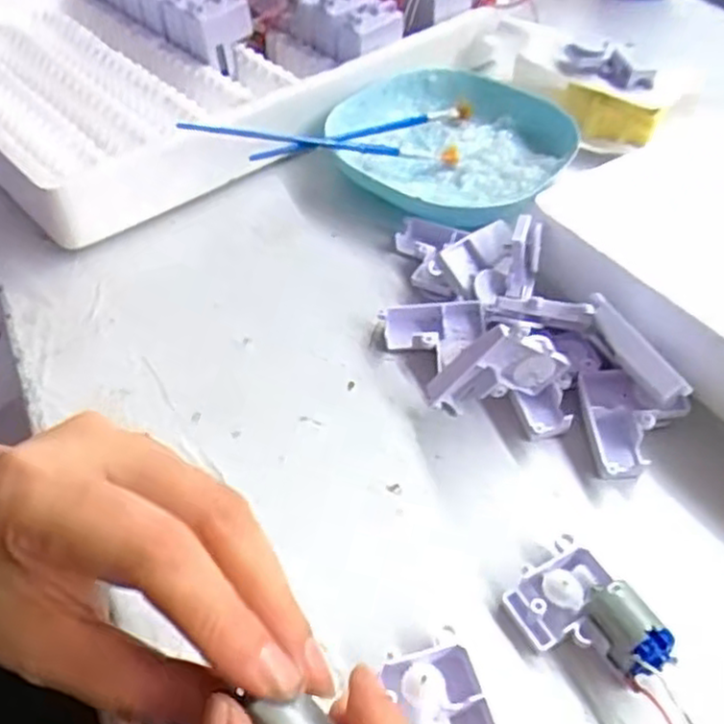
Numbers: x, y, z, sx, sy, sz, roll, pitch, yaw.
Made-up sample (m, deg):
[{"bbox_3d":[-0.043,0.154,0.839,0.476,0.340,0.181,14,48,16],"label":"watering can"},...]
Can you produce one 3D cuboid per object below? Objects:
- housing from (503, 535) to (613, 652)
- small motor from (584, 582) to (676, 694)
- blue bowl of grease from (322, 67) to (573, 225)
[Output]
[{"bbox_3d":[0.068,0.080,0.247,0.034,0.014,0.029,-30,54,-25],"label":"housing"},{"bbox_3d":[0.086,0.088,0.234,0.017,0.018,0.029,-18,50,-16],"label":"small motor"},{"bbox_3d":[0.052,-0.128,0.424,0.128,0.030,0.134,29,54,24],"label":"blue bowl of grease"}]

